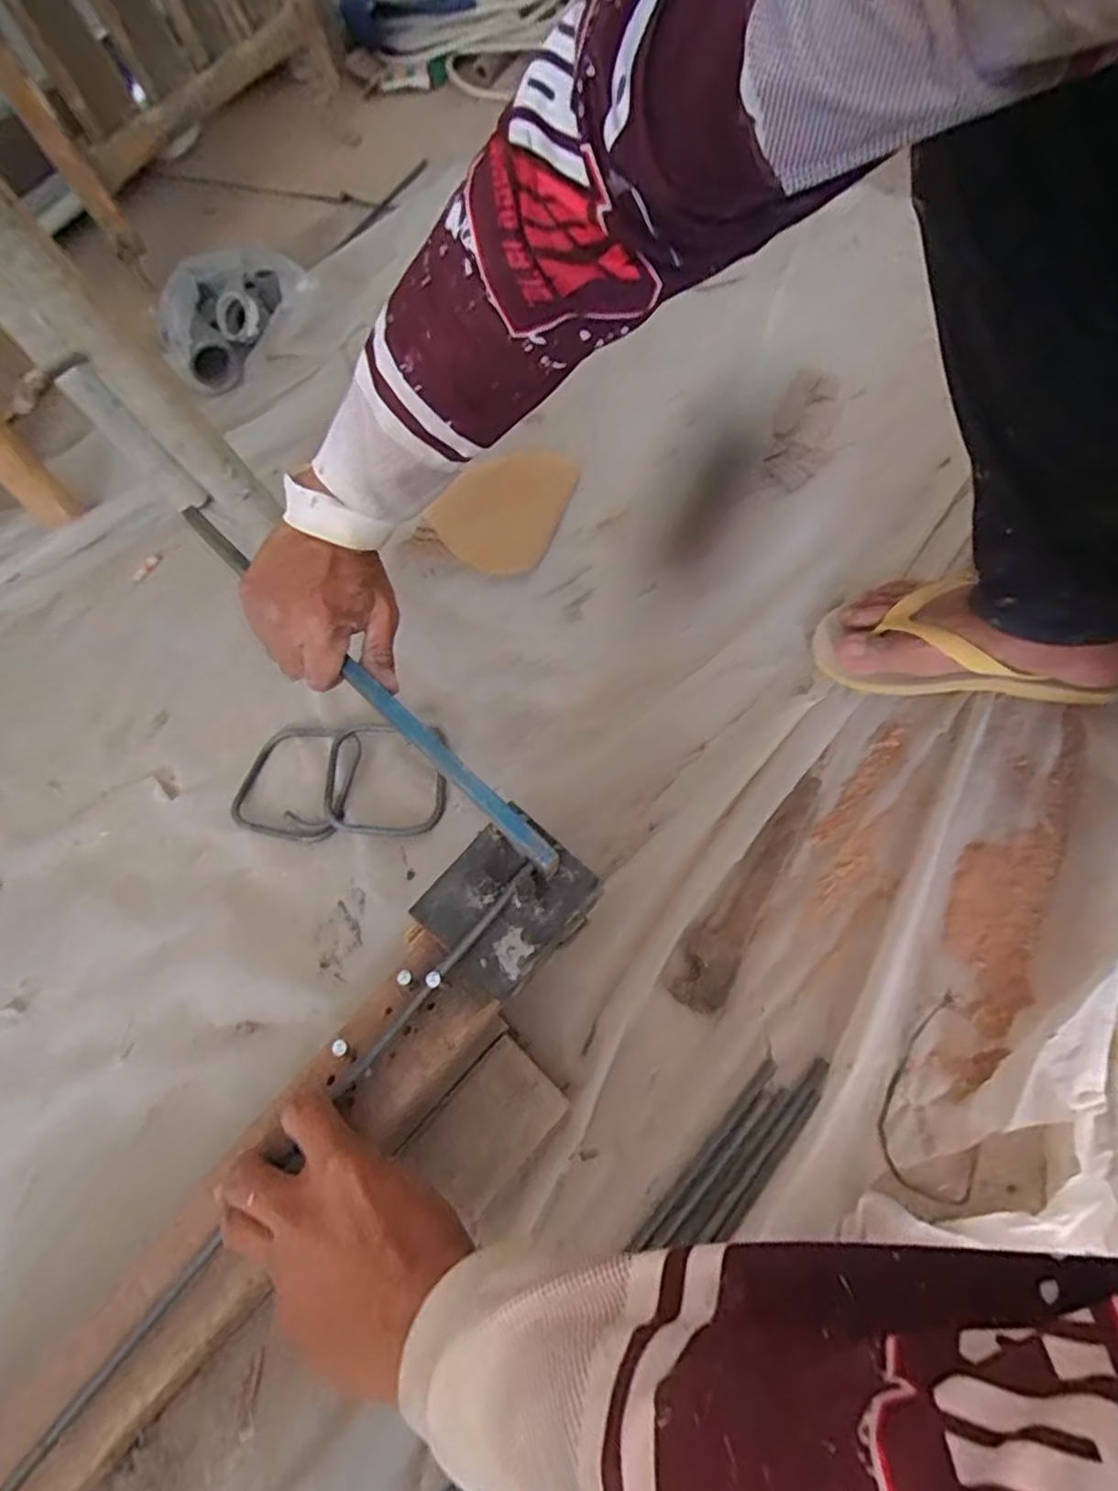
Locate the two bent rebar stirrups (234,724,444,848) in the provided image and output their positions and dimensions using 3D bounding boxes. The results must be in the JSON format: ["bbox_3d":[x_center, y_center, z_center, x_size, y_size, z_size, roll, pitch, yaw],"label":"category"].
[{"bbox_3d":[-0.179,0.028,0.546,0.171,0.016,0.104,3,62,5],"label":"two bent rebar stirrups"}]

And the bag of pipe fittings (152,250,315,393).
[{"bbox_3d":[-0.409,-0.528,0.812,0.159,0.073,0.199,33,69,19],"label":"bag of pipe fittings"}]

